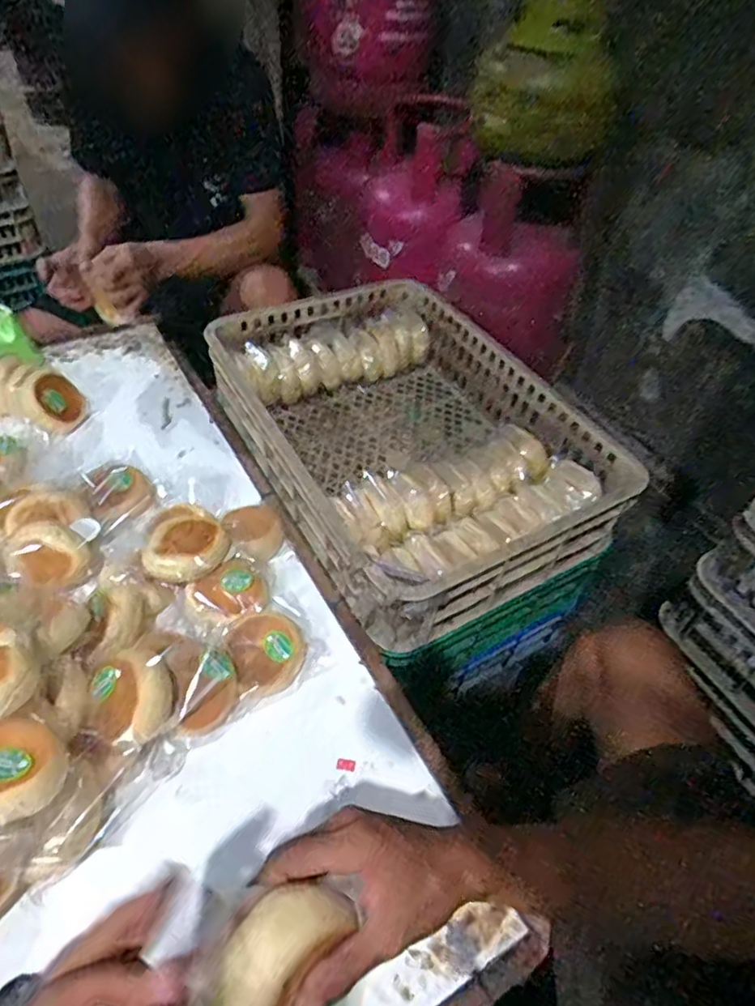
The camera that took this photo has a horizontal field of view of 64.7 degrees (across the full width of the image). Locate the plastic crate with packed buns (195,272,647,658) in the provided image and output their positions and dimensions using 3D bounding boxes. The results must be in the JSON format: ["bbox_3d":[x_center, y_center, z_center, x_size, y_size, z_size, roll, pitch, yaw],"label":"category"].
[{"bbox_3d":[0.032,-0.114,0.945,0.436,0.142,0.626,-23,53,-24],"label":"plastic crate with packed buns"}]

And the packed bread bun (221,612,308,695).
[{"bbox_3d":[-0.129,0.174,0.704,0.087,0.049,0.081,3,47,-3],"label":"packed bread bun"}]

